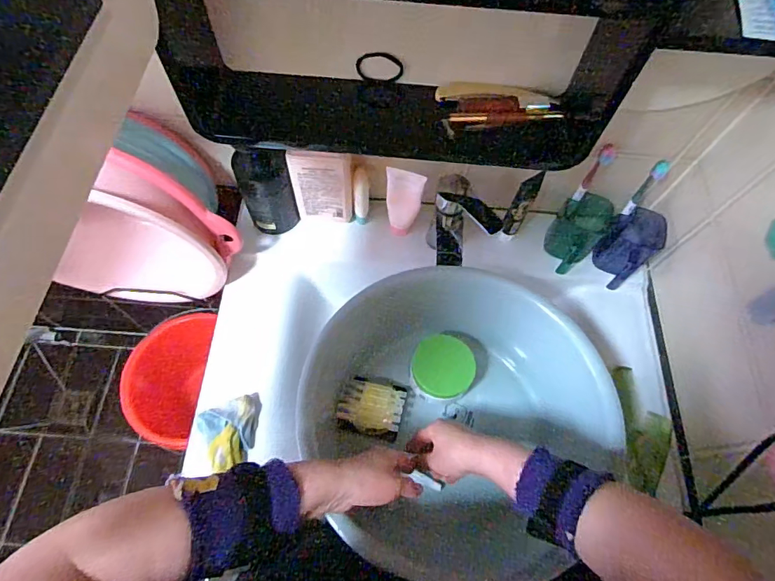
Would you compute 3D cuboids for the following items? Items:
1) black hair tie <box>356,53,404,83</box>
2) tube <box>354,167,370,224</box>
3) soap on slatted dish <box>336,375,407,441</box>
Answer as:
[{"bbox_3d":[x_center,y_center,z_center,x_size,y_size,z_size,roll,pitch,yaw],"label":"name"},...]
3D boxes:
[{"bbox_3d":[-0.009,-0.271,0.560,0.057,0.033,0.009,3,32,-6],"label":"black hair tie"},{"bbox_3d":[-0.042,-0.155,0.775,0.025,0.116,0.034,7,65,2],"label":"tube"},{"bbox_3d":[-0.022,0.169,0.674,0.091,0.025,0.075,14,66,5],"label":"soap on slatted dish"}]

